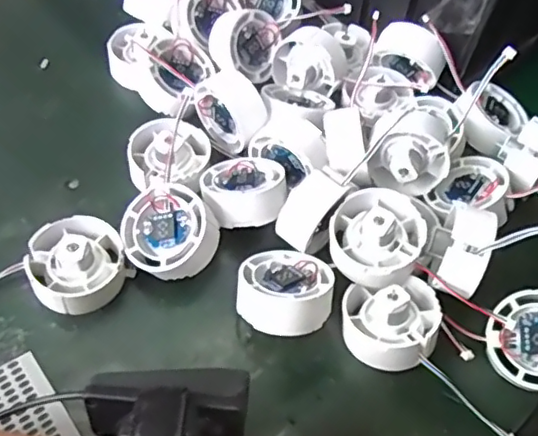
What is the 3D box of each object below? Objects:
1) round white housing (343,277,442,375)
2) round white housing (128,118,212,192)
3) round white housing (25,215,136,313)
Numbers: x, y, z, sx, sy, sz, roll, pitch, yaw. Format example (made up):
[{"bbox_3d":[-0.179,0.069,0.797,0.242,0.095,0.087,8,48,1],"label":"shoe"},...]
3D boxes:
[{"bbox_3d":[0.070,0.061,0.340,0.054,0.037,0.051,2,56,-3],"label":"round white housing"},{"bbox_3d":[-0.069,-0.045,0.406,0.055,0.033,0.049,-16,58,-16],"label":"round white housing"},{"bbox_3d":[-0.114,0.025,0.351,0.054,0.036,0.052,3,55,-4],"label":"round white housing"}]

